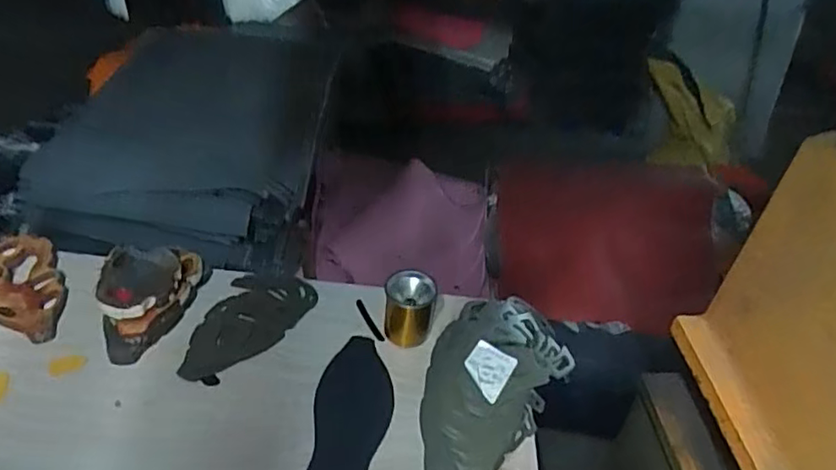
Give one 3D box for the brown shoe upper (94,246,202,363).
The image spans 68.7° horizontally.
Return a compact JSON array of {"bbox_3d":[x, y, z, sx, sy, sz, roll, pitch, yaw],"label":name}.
[{"bbox_3d":[-0.392,0.083,0.911,0.143,0.067,0.202,-9,41,-19],"label":"brown shoe upper"}]

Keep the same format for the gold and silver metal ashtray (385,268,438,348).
[{"bbox_3d":[-0.013,0.111,0.916,0.075,0.090,0.067,6,38,0],"label":"gold and silver metal ashtray"}]

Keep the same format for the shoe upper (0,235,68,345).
[{"bbox_3d":[-0.596,0.079,0.920,0.111,0.031,0.217,-20,45,-30],"label":"shoe upper"}]

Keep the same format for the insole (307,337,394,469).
[{"bbox_3d":[-0.093,0.260,0.802,0.100,0.010,0.306,6,41,2],"label":"insole"}]

